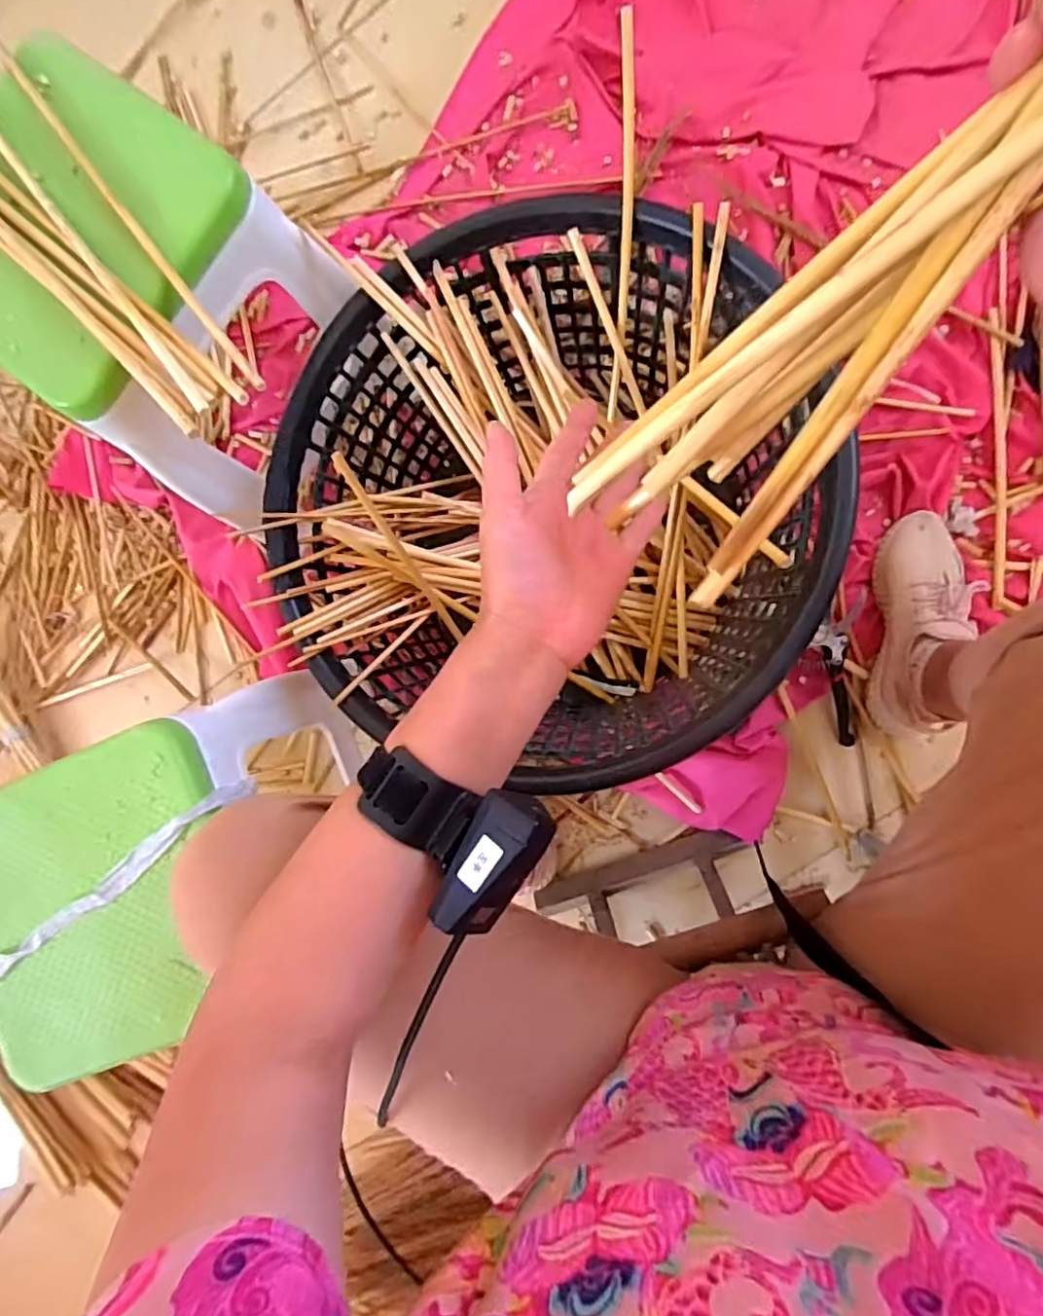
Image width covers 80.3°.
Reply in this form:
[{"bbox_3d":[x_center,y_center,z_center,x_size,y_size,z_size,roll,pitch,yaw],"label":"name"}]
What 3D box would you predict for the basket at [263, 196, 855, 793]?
[{"bbox_3d":[0.029,-0.148,0.624,0.487,0.237,0.464,0,89,10],"label":"basket"}]

